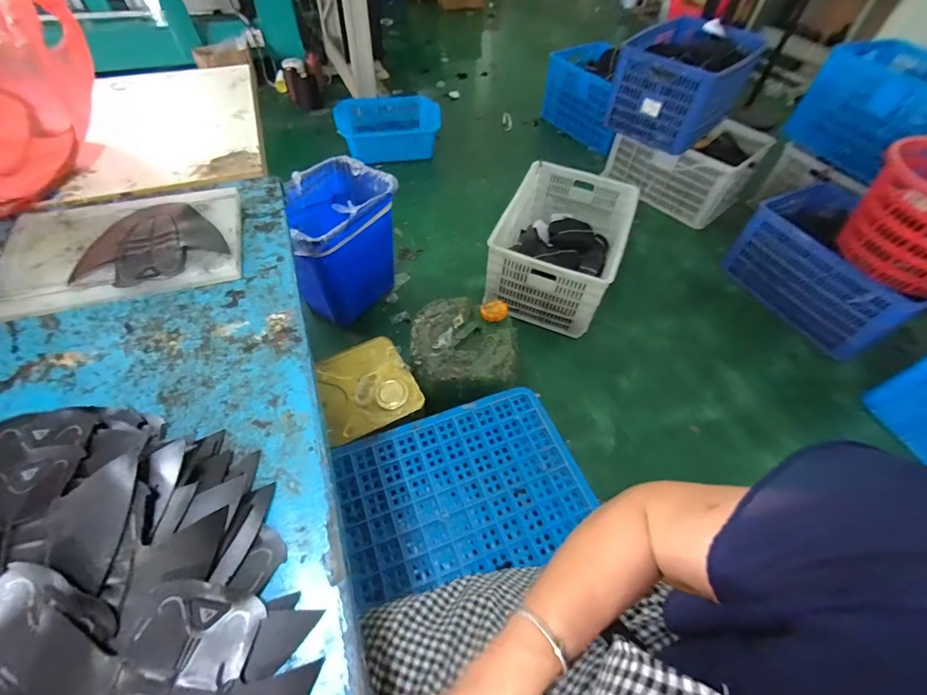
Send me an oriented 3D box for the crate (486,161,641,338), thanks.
[{"bbox_3d":[0.374,-0.395,1.554,0.444,0.281,0.647,18,55,9],"label":"crate"}]

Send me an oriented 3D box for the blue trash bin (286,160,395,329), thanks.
[{"bbox_3d":[-0.420,-0.338,1.377,0.288,0.425,0.400,27,57,15],"label":"blue trash bin"}]

